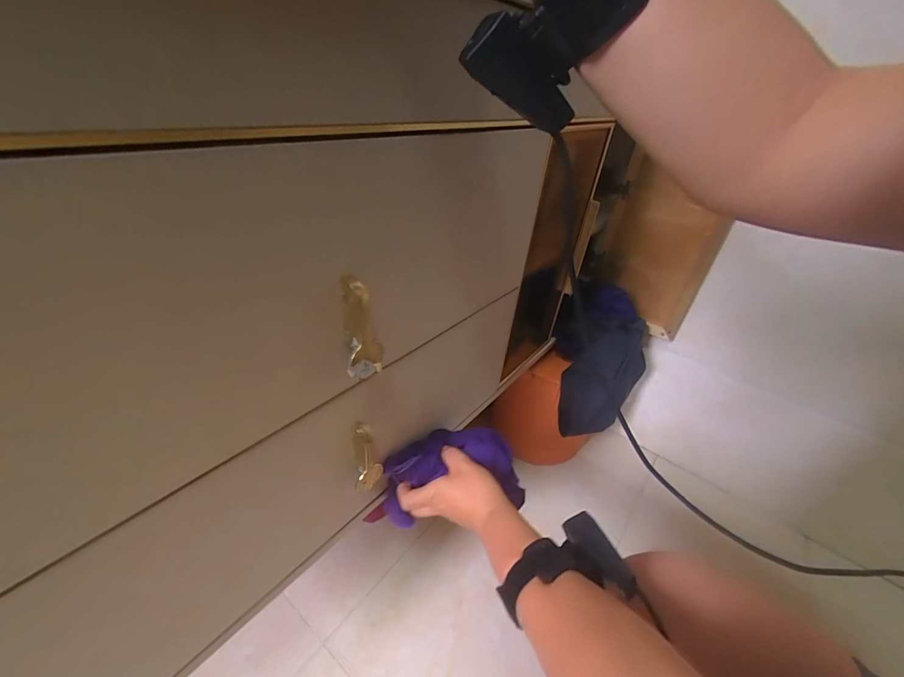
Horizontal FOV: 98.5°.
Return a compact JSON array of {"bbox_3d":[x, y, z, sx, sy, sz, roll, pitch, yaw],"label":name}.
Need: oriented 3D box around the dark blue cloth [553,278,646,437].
[{"bbox_3d":[0.287,0.032,0.779,0.174,0.239,0.217,25,38,24],"label":"dark blue cloth"}]

